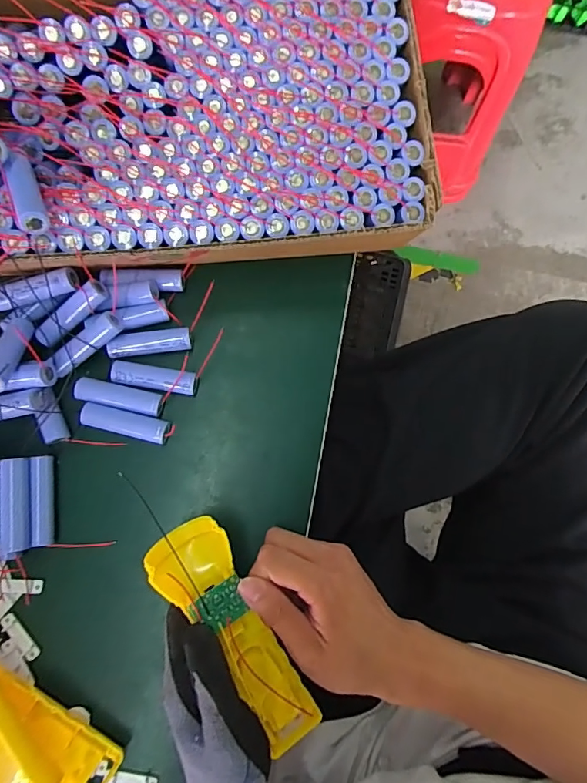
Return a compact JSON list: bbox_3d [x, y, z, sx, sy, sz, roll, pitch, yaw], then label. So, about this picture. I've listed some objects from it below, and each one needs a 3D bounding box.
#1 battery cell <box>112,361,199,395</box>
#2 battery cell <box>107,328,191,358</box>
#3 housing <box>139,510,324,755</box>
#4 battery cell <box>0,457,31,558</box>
[{"bbox_3d":[-0.110,-0.011,0.372,0.066,0.020,0.020,10,82,-9],"label":"battery cell"},{"bbox_3d":[-0.117,-0.040,0.376,0.063,0.017,0.022,-11,81,-21],"label":"battery cell"},{"bbox_3d":[-0.036,0.162,0.303,0.045,0.028,0.162,-27,98,-2],"label":"housing"},{"bbox_3d":[-0.196,0.080,0.325,0.015,0.016,0.065,-3,81,-4],"label":"battery cell"}]

